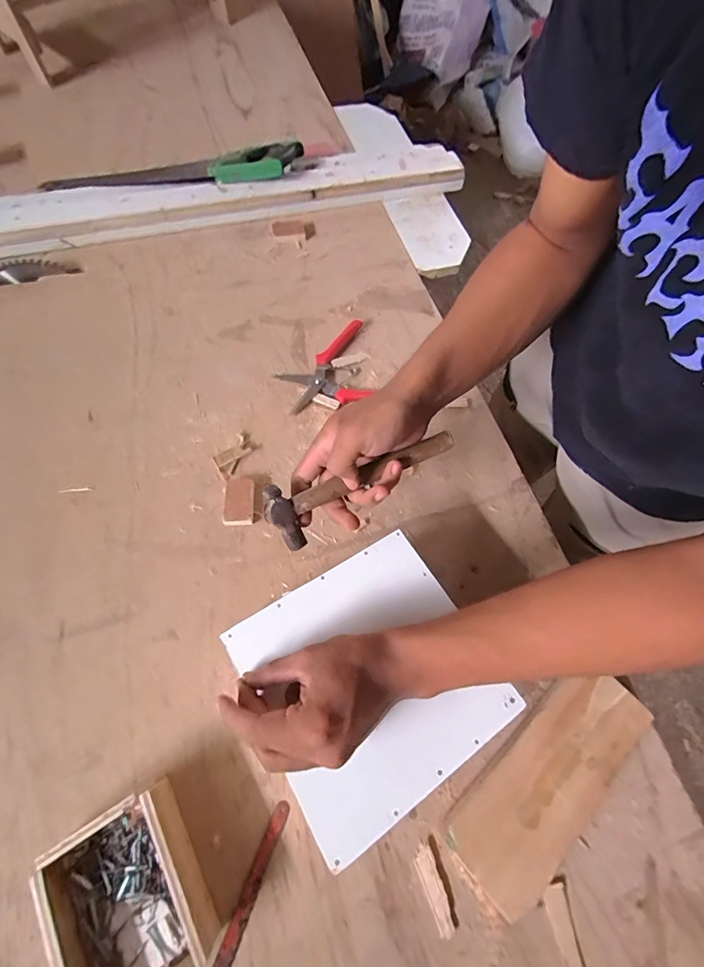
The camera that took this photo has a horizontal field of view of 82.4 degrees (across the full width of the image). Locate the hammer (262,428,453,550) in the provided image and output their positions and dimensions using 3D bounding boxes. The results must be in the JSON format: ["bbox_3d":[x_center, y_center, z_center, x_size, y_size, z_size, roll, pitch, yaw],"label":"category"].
[{"bbox_3d":[0.010,-0.003,0.373,0.184,0.027,0.053,-26,70,-7],"label":"hammer"}]

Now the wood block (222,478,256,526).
[{"bbox_3d":[-0.132,0.021,0.469,0.036,0.011,0.055,-3,67,-5],"label":"wood block"}]

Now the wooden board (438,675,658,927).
[{"bbox_3d":[0.187,0.273,0.382,0.218,0.022,0.090,-40,74,-18],"label":"wooden board"}]

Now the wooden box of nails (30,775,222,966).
[{"bbox_3d":[-0.175,0.328,0.317,0.102,0.042,0.128,-30,71,-15],"label":"wooden box of nails"}]

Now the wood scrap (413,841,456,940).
[{"bbox_3d":[0.071,0.349,0.345,0.018,0.006,0.062,-20,69,-11],"label":"wood scrap"}]

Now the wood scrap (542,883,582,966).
[{"bbox_3d":[0.179,0.378,0.339,0.020,0.009,0.056,-4,53,-5],"label":"wood scrap"}]

